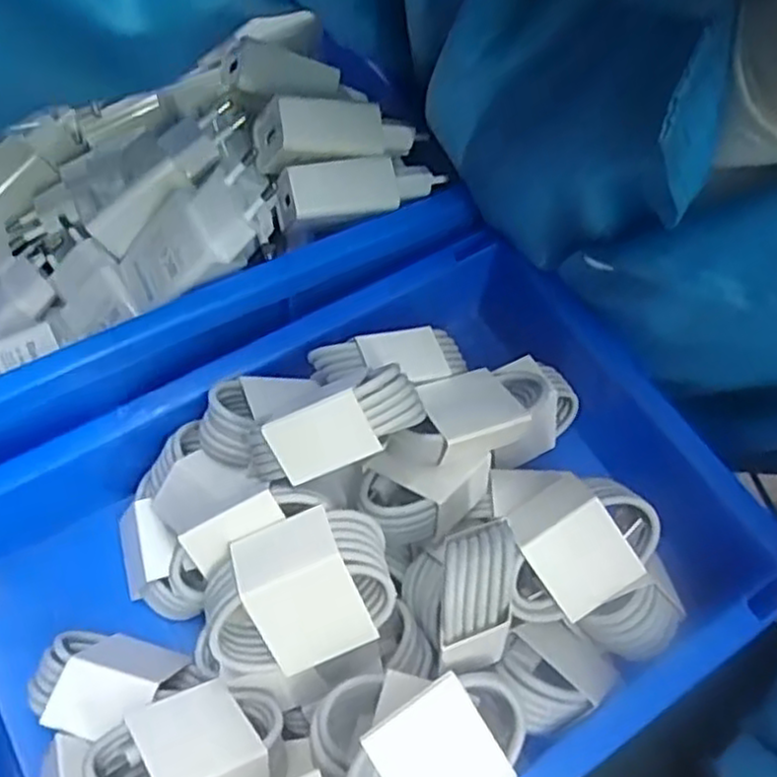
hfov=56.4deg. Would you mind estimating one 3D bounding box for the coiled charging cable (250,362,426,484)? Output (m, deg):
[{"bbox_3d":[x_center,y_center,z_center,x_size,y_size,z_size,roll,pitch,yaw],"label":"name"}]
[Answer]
[{"bbox_3d":[-0.015,0.013,0.255,0.052,0.031,0.022,-18,101,7],"label":"coiled charging cable"}]

